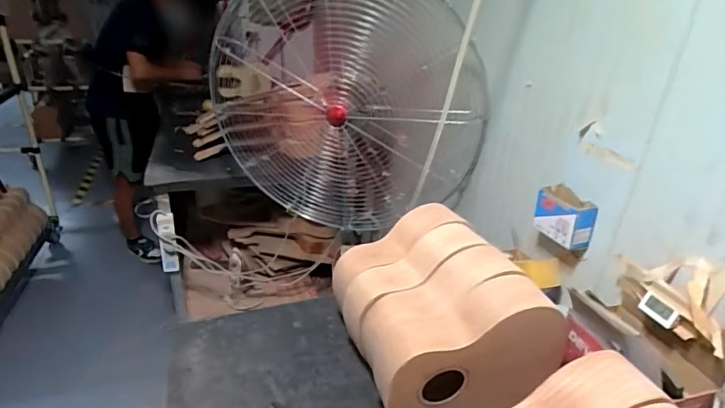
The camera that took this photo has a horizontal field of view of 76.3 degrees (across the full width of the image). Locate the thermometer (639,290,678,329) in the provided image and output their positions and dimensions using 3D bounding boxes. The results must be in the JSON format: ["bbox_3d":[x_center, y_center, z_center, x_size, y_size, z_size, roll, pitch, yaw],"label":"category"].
[{"bbox_3d":[0.468,0.169,0.734,0.018,0.034,0.053,-6,28,-18],"label":"thermometer"}]

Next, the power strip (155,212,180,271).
[{"bbox_3d":[-0.697,0.144,1.651,0.062,0.241,0.050,-1,27,-8],"label":"power strip"}]

